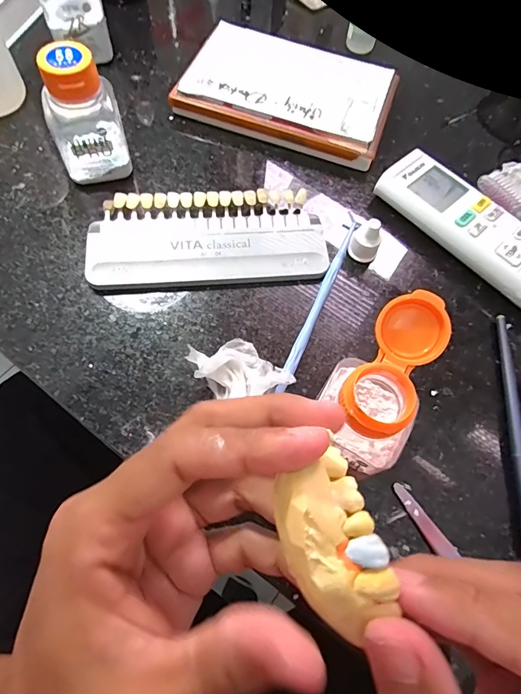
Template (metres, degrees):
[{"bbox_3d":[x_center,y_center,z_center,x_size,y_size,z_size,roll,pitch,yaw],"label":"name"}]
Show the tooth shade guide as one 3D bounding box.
[{"bbox_3d":[-0.033,-0.072,0.264,0.144,0.009,0.068,-5,66,-6],"label":"tooth shade guide"}]

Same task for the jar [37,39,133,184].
[{"bbox_3d":[-0.108,-0.140,0.255,0.041,0.071,0.033,-12,67,-9],"label":"jar"}]

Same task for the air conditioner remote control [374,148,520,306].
[{"bbox_3d":[0.153,-0.061,0.267,0.048,0.024,0.175,-39,74,-18],"label":"air conditioner remote control"}]

